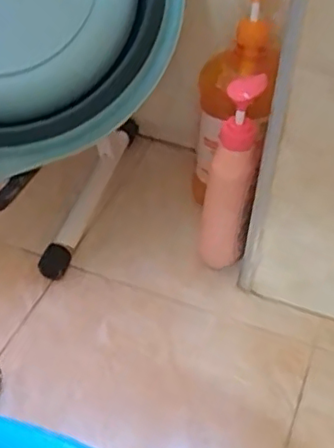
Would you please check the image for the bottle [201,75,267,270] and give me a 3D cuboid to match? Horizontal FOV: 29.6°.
[{"bbox_3d":[0.065,-0.045,0.682,0.049,0.228,0.057,6,43,4],"label":"bottle"}]

